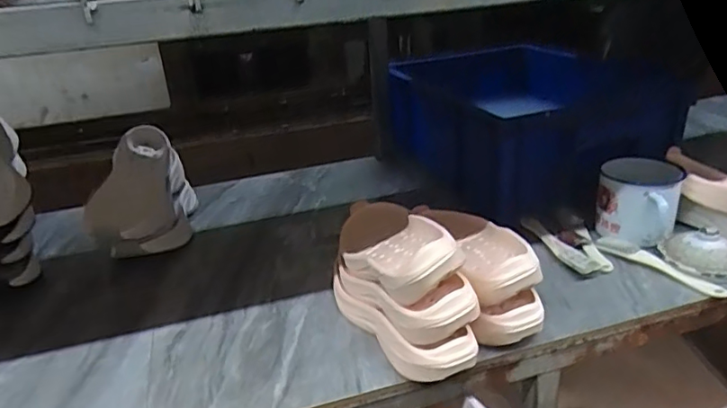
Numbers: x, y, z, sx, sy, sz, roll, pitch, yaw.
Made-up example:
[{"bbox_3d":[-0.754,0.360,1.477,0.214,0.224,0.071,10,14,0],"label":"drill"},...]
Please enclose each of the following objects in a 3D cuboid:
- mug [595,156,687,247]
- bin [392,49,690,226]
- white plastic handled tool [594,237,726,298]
[{"bbox_3d":[0.372,-0.008,0.754,0.100,0.087,0.096,13,30,35],"label":"mug"},{"bbox_3d":[0.253,-0.163,1.016,0.359,0.187,0.566,-11,25,-14],"label":"bin"},{"bbox_3d":[0.368,0.075,0.696,0.033,0.013,0.160,-21,29,-32],"label":"white plastic handled tool"}]

